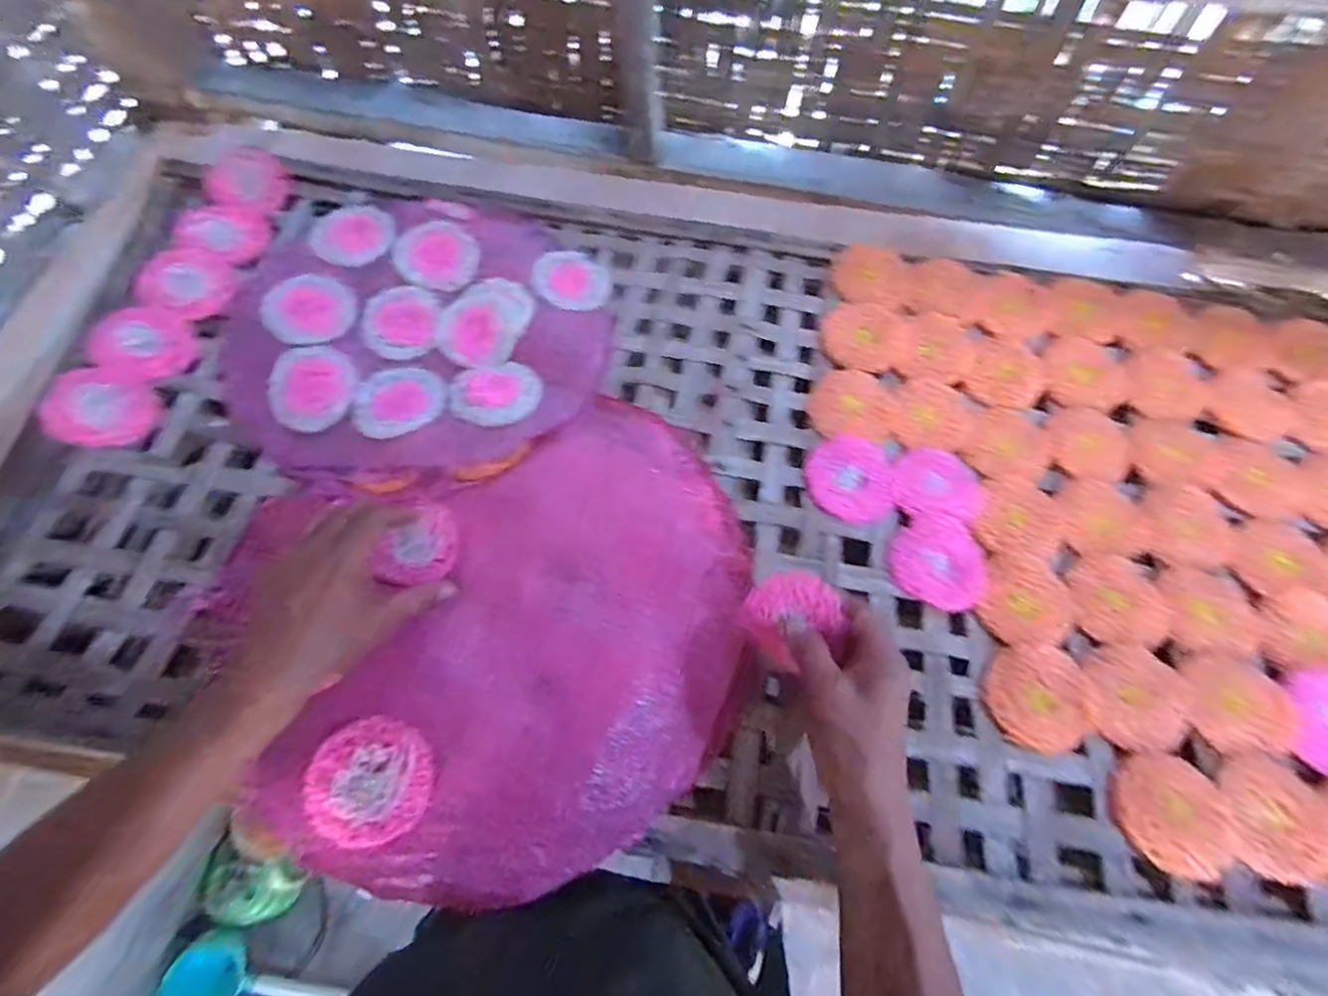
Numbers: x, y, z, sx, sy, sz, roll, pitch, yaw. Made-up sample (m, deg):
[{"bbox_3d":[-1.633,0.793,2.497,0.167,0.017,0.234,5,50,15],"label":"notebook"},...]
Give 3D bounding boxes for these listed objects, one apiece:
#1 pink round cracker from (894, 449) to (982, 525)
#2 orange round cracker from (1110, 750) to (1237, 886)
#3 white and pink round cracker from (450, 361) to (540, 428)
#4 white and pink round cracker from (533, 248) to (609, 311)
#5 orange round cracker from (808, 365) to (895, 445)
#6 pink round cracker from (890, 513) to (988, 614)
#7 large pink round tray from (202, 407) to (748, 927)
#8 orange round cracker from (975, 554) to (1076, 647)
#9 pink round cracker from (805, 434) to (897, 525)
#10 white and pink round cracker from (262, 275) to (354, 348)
[{"bbox_3d":[0.243,-0.013,0.533,0.078,0.004,0.069,11,66,3],"label":"pink round cracker"},{"bbox_3d":[0.363,0.225,0.428,0.076,0.011,0.079,-2,66,-3],"label":"orange round cracker"},{"bbox_3d":[-0.150,-0.093,0.540,0.075,0.014,0.068,-24,69,-12],"label":"white and pink round cracker"},{"bbox_3d":[-0.095,-0.220,0.603,0.078,0.014,0.073,1,66,-2],"label":"white and pink round cracker"},{"bbox_3d":[0.176,-0.088,0.562,0.073,0.008,0.077,10,66,3],"label":"orange round cracker"},{"bbox_3d":[0.233,0.053,0.507,0.077,0.007,0.076,1,66,-2],"label":"pink round cracker"},{"bbox_3d":[-0.115,0.100,0.457,0.380,0.030,0.329,-20,68,-12],"label":"large pink round tray"},{"bbox_3d":[0.300,0.086,0.493,0.073,0.004,0.077,1,66,-2],"label":"orange round cracker"},{"bbox_3d":[0.164,-0.019,0.530,0.073,0.005,0.084,1,66,-1],"label":"pink round cracker"},{"bbox_3d":[-0.335,-0.181,0.569,0.076,0.008,0.086,-20,68,-27],"label":"white and pink round cracker"}]

